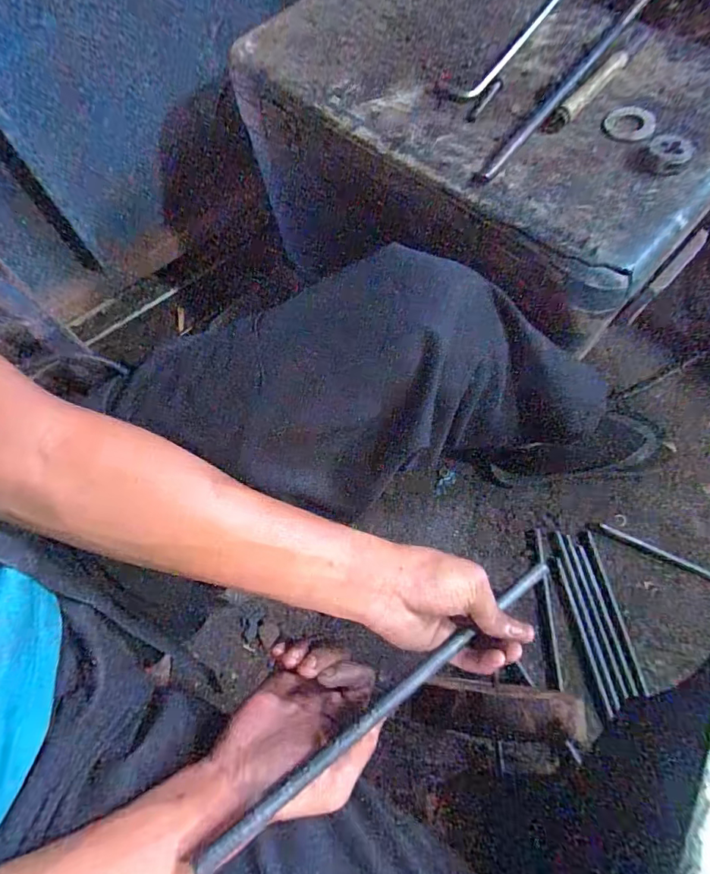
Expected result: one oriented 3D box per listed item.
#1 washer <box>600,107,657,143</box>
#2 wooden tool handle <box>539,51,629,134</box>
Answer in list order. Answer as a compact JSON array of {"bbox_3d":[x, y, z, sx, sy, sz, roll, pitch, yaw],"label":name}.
[{"bbox_3d":[0.249,-0.285,0.417,0.044,0.004,0.043,19,76,11],"label":"washer"},{"bbox_3d":[0.208,-0.313,0.413,0.015,0.013,0.117,42,74,14],"label":"wooden tool handle"}]

